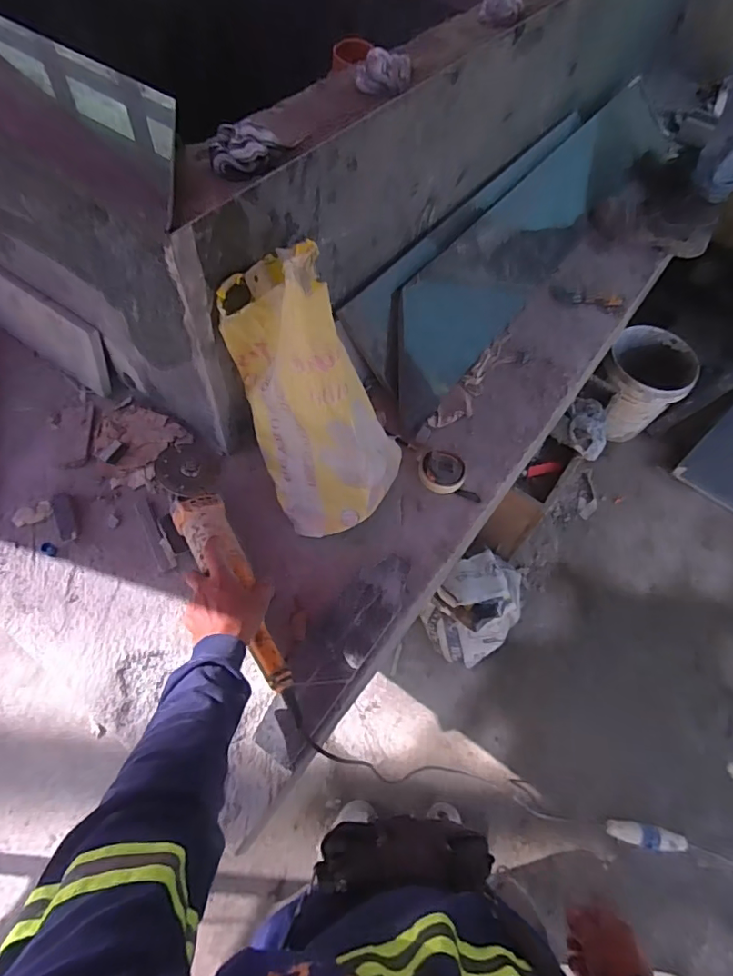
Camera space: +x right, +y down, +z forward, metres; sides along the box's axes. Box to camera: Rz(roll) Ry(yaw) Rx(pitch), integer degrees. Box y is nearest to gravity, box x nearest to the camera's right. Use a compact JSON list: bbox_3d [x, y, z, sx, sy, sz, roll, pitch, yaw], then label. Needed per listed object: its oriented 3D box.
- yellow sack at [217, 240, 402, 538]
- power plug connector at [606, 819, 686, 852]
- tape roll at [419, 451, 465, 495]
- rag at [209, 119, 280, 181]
[{"bbox_3d":[-0.059,-0.136,0.739,0.238,0.361,0.295,-12,61,-12],"label":"yellow sack"},{"bbox_3d":[0.710,0.878,1.287,0.195,0.062,0.053,12,59,2],"label":"power plug connector"},{"bbox_3d":[0.131,-0.025,0.881,0.077,0.039,0.071,2,59,-4],"label":"tape roll"},{"bbox_3d":[-0.157,-0.422,0.637,0.077,0.034,0.074,4,59,-3],"label":"rag"}]

